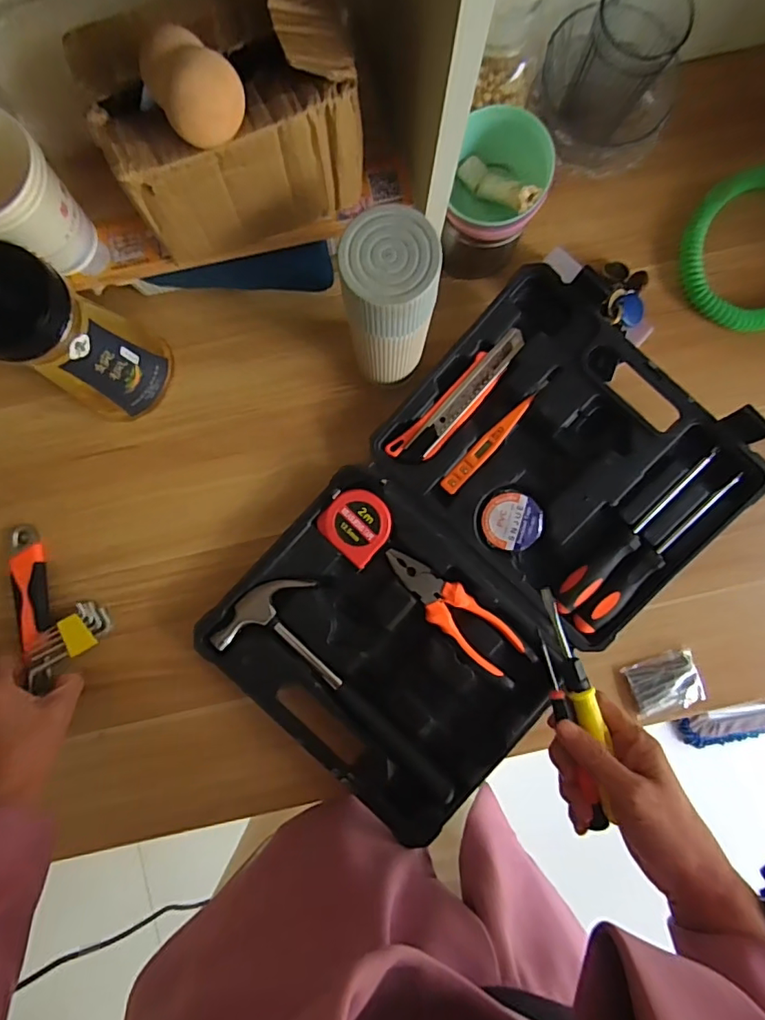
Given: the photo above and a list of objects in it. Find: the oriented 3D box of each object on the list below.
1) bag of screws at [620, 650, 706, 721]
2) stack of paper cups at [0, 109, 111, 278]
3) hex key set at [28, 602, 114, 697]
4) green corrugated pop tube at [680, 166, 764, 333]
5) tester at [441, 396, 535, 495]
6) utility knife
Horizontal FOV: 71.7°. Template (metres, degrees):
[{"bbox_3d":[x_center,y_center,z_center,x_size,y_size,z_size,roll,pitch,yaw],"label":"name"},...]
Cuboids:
[{"bbox_3d":[0.263,0.161,0.492,0.064,0.010,0.051,-17,91,1],"label":"bag of screws"},{"bbox_3d":[-0.230,-0.192,0.340,0.068,0.087,0.064,-41,89,-1],"label":"stack of paper cups"},{"bbox_3d":[-0.284,0.119,0.474,0.036,0.015,0.080,44,73,2],"label":"hex key set"},{"bbox_3d":[0.351,-0.242,0.494,0.145,0.030,0.146,-19,86,-2],"label":"green corrugated pop tube"},{"bbox_3d":[0.093,-0.057,0.462,0.016,0.014,0.105,44,87,2],"label":"tester"},{"bbox_3d":[0.068,-0.096,0.462,0.148,0.016,0.032,-44,88,-3],"label":"utility knife"}]

